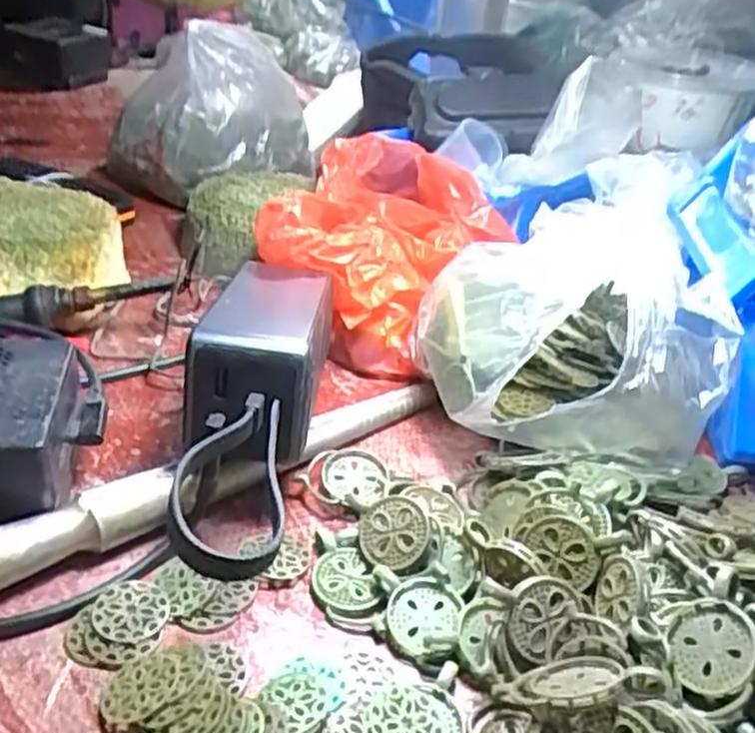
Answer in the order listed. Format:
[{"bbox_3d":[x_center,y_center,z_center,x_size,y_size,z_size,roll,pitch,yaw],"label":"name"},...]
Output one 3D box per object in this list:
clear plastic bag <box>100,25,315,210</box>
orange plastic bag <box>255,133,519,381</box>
[{"bbox_3d":[-0.116,-0.174,0.546,0.136,0.110,0.076,-2,34,-14],"label":"clear plastic bag"},{"bbox_3d":[0.009,-0.071,0.465,0.125,0.080,0.147,17,34,14],"label":"orange plastic bag"}]

